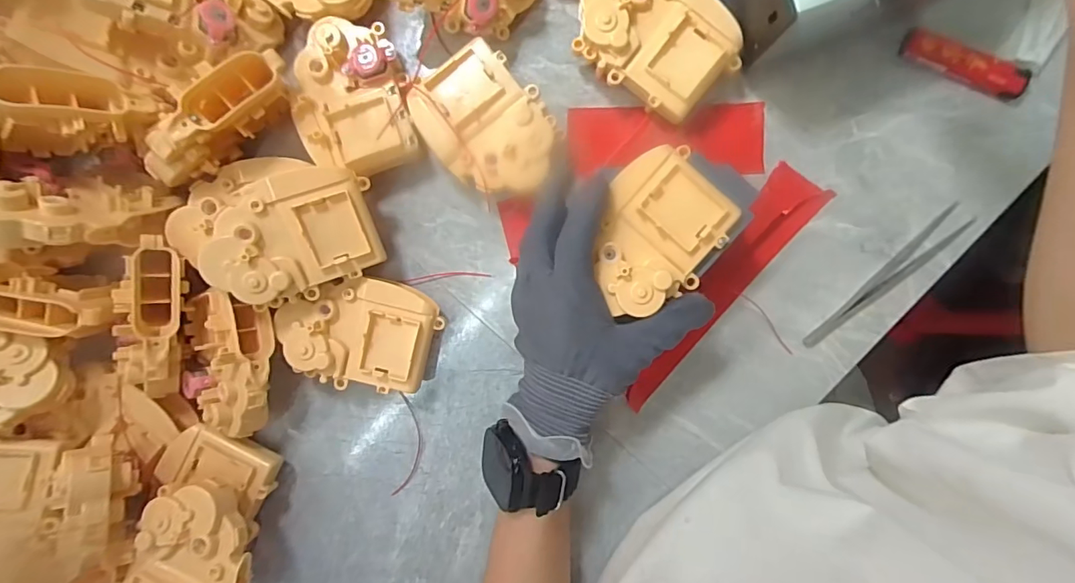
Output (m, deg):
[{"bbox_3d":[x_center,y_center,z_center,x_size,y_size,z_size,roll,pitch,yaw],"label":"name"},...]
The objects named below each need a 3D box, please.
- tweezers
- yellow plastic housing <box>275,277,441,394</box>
[{"bbox_3d":[0.239,-0.007,0.343,0.135,0.004,0.020,-43,90,4],"label":"tweezers"},{"bbox_3d":[-0.115,0.027,0.330,0.095,0.037,0.068,6,93,3],"label":"yellow plastic housing"}]

